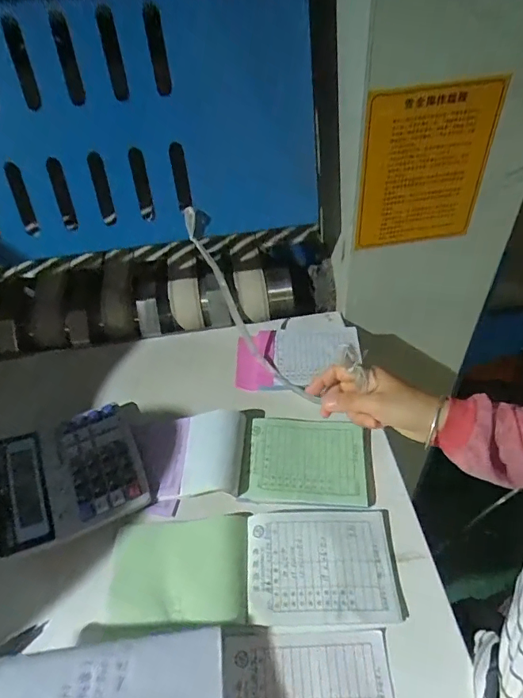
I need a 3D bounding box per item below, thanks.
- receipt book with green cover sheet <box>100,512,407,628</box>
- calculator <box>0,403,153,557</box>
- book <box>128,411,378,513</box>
[{"bbox_3d":[-0.011,0.225,0.466,0.292,0.021,0.106,-3,46,2],"label":"receipt book with green cover sheet"},{"bbox_3d":[-0.230,0.146,0.537,0.157,0.023,0.152,-21,48,-15],"label":"calculator"},{"bbox_3d":[-0.014,0.131,0.541,0.281,0.032,0.117,0,46,5],"label":"book"}]

